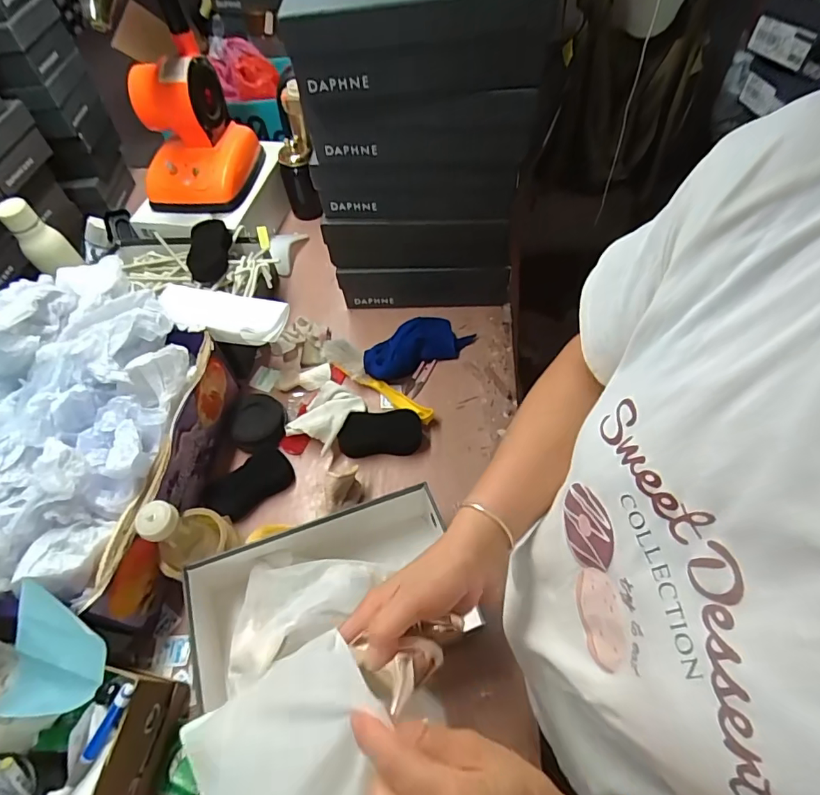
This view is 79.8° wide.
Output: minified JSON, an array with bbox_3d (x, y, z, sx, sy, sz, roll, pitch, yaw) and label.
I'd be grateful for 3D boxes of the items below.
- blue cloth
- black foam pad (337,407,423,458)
[{"bbox_3d":[0.009,-0.098,0.839,0.197,0.041,0.098,-20,57,-9],"label":"blue cloth"},{"bbox_3d":[-0.045,0.054,0.746,0.122,0.010,0.068,-4,82,-3],"label":"black foam pad"}]

